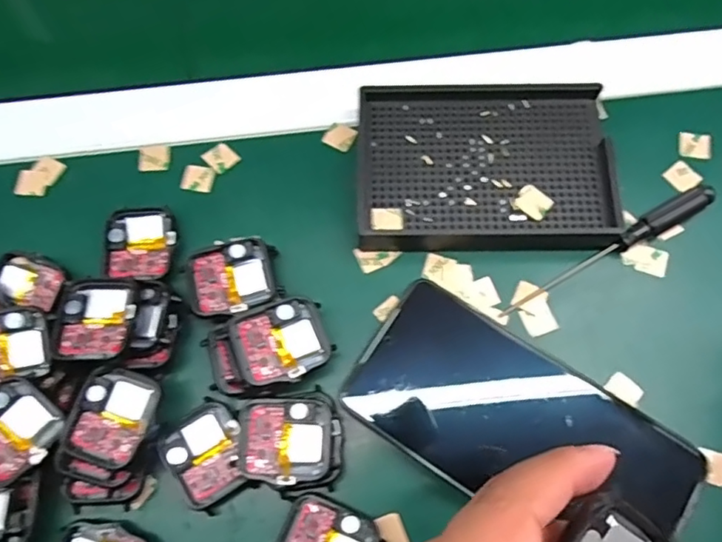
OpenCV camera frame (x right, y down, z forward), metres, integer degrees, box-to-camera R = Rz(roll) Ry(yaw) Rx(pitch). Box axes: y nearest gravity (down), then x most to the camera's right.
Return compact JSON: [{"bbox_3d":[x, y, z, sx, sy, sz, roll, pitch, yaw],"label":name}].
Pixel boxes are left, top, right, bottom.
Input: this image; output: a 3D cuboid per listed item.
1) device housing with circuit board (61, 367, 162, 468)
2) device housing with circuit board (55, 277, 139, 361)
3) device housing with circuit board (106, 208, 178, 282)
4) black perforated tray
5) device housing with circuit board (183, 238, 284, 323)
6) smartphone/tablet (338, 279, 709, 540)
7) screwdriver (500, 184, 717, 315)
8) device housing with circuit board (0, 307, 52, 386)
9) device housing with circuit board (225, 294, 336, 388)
[{"bbox_3d":[-0.114,0.067,0.265,0.037,0.005,0.043,9,72,3],"label":"device housing with circuit board"},{"bbox_3d":[-0.128,0.024,0.283,0.038,0.014,0.040,-4,72,-1],"label":"device housing with circuit board"},{"bbox_3d":[-0.118,-0.015,0.311,0.037,0.008,0.042,-5,72,-2],"label":"device housing with circuit board"},{"bbox_3d":[0.067,-0.058,0.319,0.132,0.024,0.100,1,71,0],"label":"black perforated tray"},{"bbox_3d":[-0.065,0.005,0.300,0.045,0.019,0.040,-17,72,-5],"label":"device housing with circuit board"},{"bbox_3d":[0.076,0.075,0.279,0.159,0.016,0.076,33,75,10],"label":"smartphone/tablet"},{"bbox_3d":[0.132,-0.012,0.306,0.129,0.015,0.013,-28,74,-9],"label":"screwdriver"},{"bbox_3d":[-0.170,0.037,0.272,0.044,0.010,0.035,-13,72,-4],"label":"device housing with circuit board"},{"bbox_3d":[-0.038,0.034,0.277,0.043,0.016,0.037,-19,72,-6],"label":"device housing with circuit board"}]

